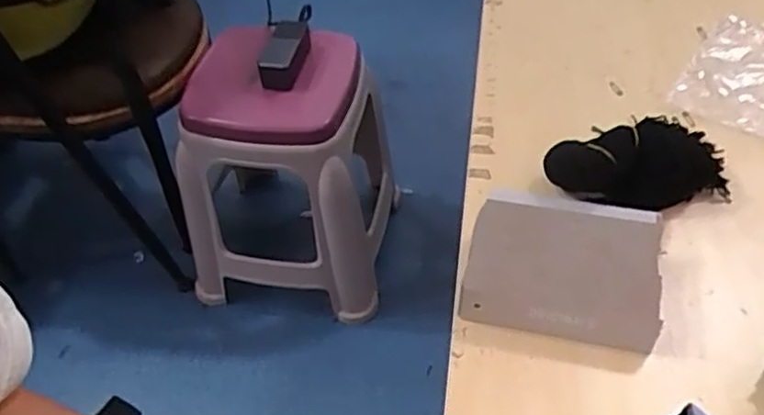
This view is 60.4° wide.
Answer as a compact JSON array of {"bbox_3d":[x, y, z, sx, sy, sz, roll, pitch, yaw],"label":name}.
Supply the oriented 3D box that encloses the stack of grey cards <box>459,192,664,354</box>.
[{"bbox_3d":[0.126,0.043,0.461,0.127,0.035,0.105,10,50,12],"label":"stack of grey cards"}]

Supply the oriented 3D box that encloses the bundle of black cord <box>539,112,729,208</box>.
[{"bbox_3d":[0.213,-0.034,0.524,0.148,0.043,0.062,-12,49,-7],"label":"bundle of black cord"}]

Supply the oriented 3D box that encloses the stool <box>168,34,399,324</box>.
[{"bbox_3d":[-0.191,-0.063,1.301,0.388,0.503,0.323,5,49,8],"label":"stool"}]

